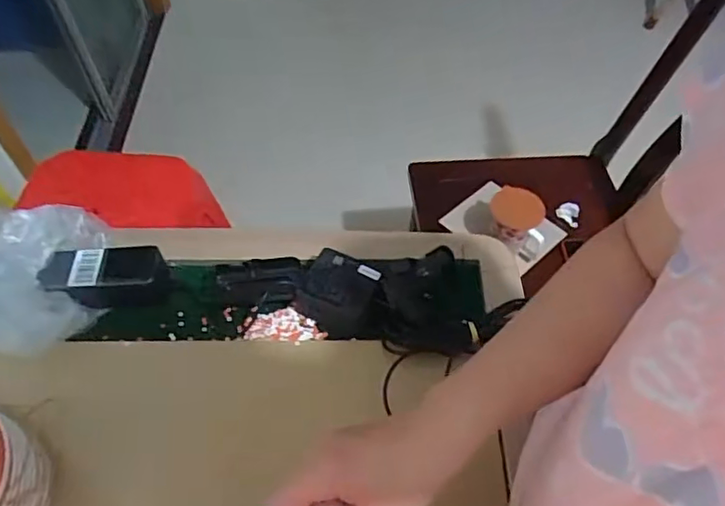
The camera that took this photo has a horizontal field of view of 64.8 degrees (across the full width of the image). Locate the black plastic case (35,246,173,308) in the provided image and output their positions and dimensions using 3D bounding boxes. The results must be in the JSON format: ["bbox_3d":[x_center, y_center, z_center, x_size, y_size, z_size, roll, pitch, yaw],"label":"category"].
[{"bbox_3d":[-0.294,0.024,0.659,0.133,0.050,0.063,-7,53,-3],"label":"black plastic case"}]

